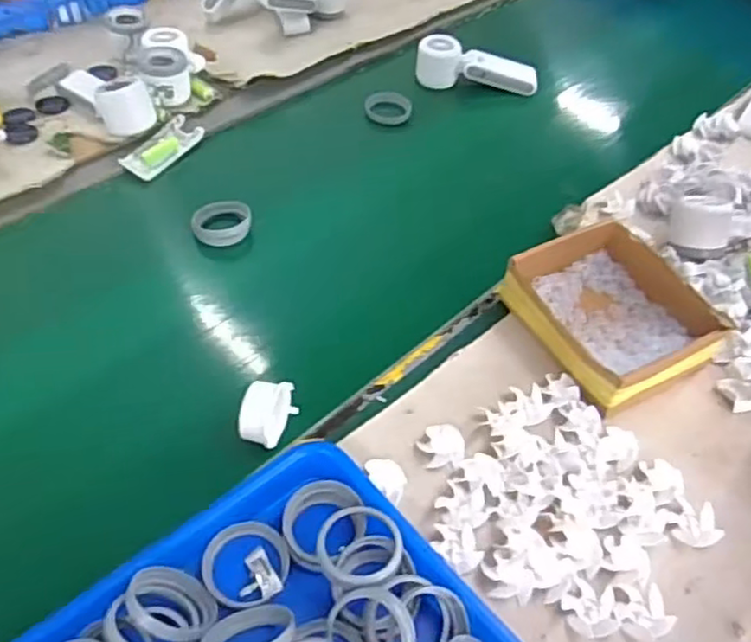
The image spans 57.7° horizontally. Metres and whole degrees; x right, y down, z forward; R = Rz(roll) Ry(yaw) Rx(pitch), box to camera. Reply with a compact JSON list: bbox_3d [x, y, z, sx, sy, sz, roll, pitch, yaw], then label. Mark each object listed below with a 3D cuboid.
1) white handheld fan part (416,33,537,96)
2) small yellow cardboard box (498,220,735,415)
[{"bbox_3d":[0.147,-0.367,0.984,0.173,0.054,0.051,10,50,5],"label":"white handheld fan part"},{"bbox_3d":[0.217,-0.011,0.630,0.148,0.047,0.164,-25,57,-22],"label":"small yellow cardboard box"}]

